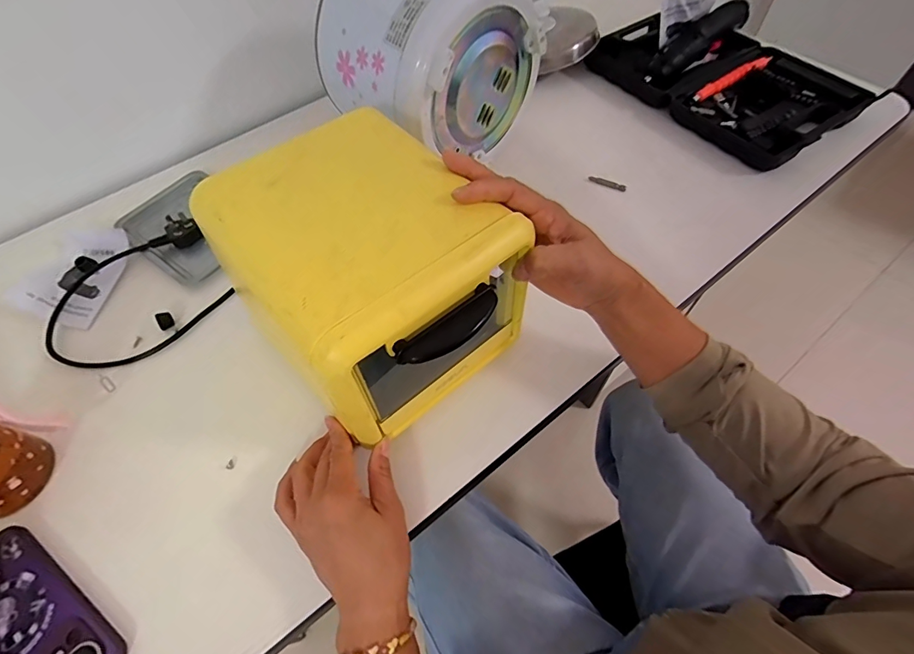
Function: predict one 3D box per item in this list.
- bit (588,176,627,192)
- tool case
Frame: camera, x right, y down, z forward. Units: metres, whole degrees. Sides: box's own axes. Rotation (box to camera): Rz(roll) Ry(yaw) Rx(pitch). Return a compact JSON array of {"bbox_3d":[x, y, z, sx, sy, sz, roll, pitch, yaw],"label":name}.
[{"bbox_3d":[0.189,-0.181,0.551,0.049,0.007,0.008,29,64,19],"label":"bit"},{"bbox_3d":[0.362,-0.355,0.625,0.195,0.057,0.347,-34,62,-17],"label":"tool case"}]

